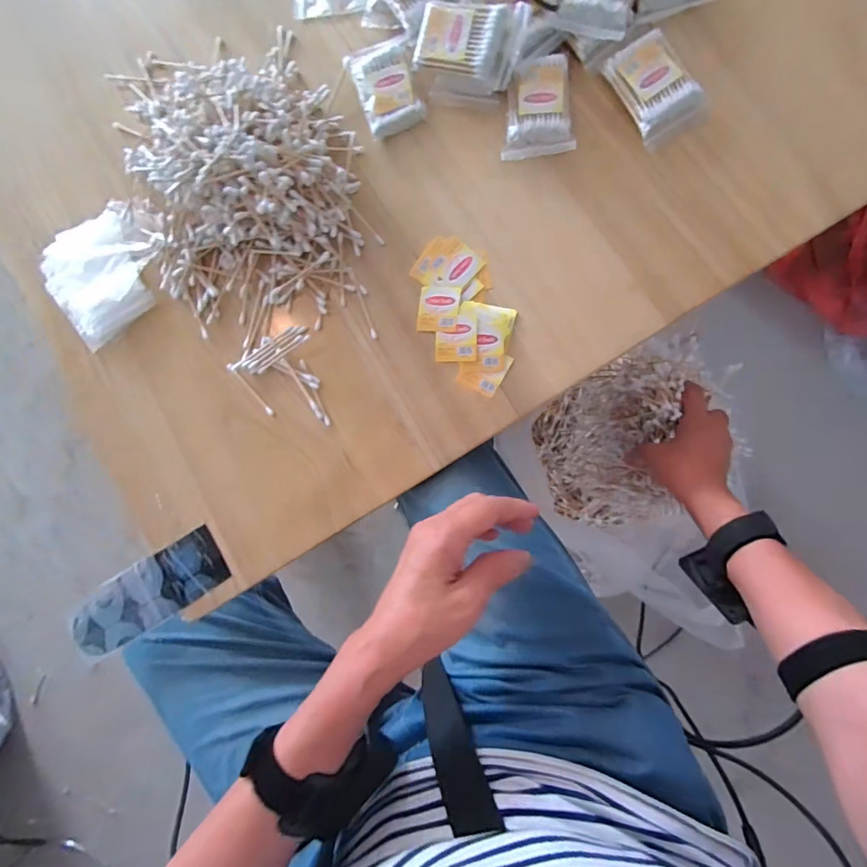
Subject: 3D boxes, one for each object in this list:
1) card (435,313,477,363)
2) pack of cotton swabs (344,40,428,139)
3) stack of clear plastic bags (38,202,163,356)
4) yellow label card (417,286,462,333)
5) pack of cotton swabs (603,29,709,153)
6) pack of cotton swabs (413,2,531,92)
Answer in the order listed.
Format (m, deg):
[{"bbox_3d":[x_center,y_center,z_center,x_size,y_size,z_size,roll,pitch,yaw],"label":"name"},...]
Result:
[{"bbox_3d":[0.021,-0.089,0.416,0.040,0.004,0.043,0,95,15],"label":"card"},{"bbox_3d":[-0.046,-0.339,0.436,0.058,0.020,0.083,-17,84,8],"label":"pack of cotton swabs"},{"bbox_3d":[-0.351,-0.169,0.466,0.130,0.023,0.124,-33,82,6],"label":"stack of clear plastic bags"},{"bbox_3d":[0.005,-0.118,0.421,0.039,0.004,0.043,6,89,15],"label":"yellow label card"},{"bbox_3d":[0.197,-0.306,0.392,0.058,0.015,0.092,-28,83,7],"label":"pack of cotton swabs"},{"bbox_3d":[0.031,-0.355,0.396,0.094,0.014,0.059,22,111,9],"label":"pack of cotton swabs"}]

